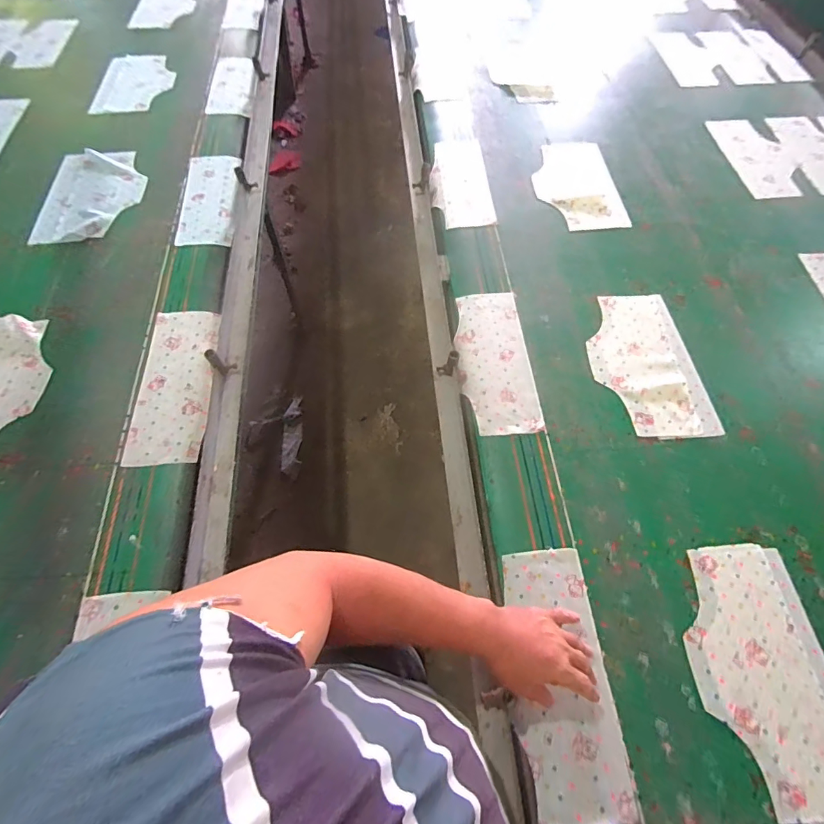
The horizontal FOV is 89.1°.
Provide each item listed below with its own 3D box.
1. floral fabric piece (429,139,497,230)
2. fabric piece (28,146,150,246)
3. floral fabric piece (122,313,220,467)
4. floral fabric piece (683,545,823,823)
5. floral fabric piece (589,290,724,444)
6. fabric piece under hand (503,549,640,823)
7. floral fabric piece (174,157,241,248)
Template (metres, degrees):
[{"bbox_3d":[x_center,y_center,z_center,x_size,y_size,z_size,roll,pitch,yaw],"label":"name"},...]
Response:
[{"bbox_3d":[0.119,-0.587,1.061,0.142,0.014,0.350,-2,61,-1],"label":"floral fabric piece"},{"bbox_3d":[-0.768,-0.537,1.011,0.220,0.018,0.323,-8,61,-4],"label":"fabric piece"},{"bbox_3d":[-0.422,-0.057,0.758,0.131,0.018,0.313,-5,61,-2],"label":"floral fabric piece"},{"bbox_3d":[0.491,0.360,0.582,0.189,0.008,0.323,-4,64,-4],"label":"floral fabric piece"},{"bbox_3d":[0.445,-0.098,0.811,0.191,0.007,0.322,-4,62,-2],"label":"floral fabric piece"},{"bbox_3d":[0.206,0.366,0.590,0.130,0.011,0.319,-5,64,1],"label":"fabric piece under hand"},{"bbox_3d":[-0.487,-0.518,1.014,0.130,0.015,0.340,-7,61,-3],"label":"floral fabric piece"}]

